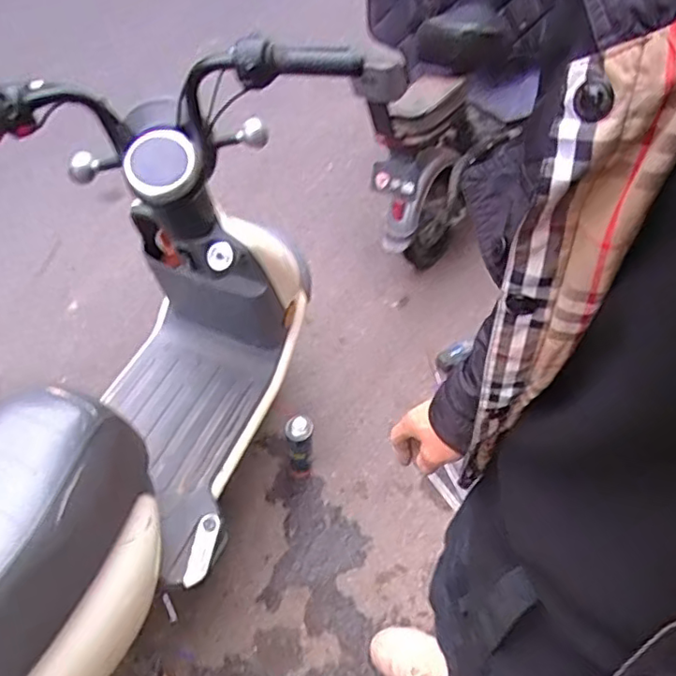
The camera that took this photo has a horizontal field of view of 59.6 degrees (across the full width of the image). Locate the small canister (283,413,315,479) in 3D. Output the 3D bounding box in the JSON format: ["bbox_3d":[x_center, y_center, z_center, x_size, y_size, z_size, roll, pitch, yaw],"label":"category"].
[{"bbox_3d":[-0.099,0.273,1.487,0.066,0.224,0.062,2,49,-2],"label":"small canister"}]

